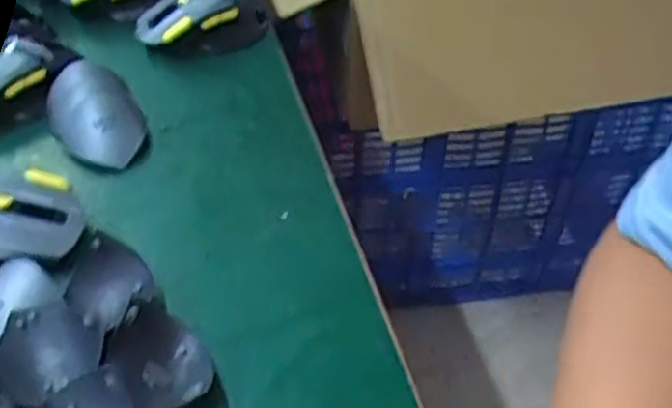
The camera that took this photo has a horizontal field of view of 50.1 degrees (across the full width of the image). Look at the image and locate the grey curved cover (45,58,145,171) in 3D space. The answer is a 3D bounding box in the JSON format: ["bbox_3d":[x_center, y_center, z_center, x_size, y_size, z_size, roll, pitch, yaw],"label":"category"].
[{"bbox_3d":[-0.187,-0.070,0.558,0.064,0.022,0.117,-23,50,-22],"label":"grey curved cover"}]

